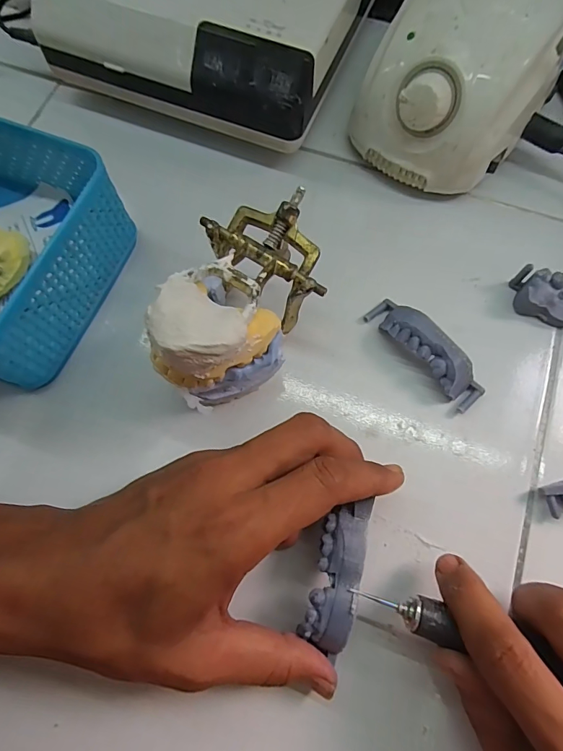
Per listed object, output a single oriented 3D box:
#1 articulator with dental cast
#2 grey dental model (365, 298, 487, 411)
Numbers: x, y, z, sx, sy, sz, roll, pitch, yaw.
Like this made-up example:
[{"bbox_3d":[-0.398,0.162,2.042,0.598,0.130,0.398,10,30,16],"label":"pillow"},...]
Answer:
[{"bbox_3d":[-0.018,-0.036,0.225,0.066,0.080,0.115,15,74,5],"label":"articulator with dental cast"},{"bbox_3d":[0.087,-0.016,0.248,0.021,0.023,0.081,-37,76,-10],"label":"grey dental model"}]

